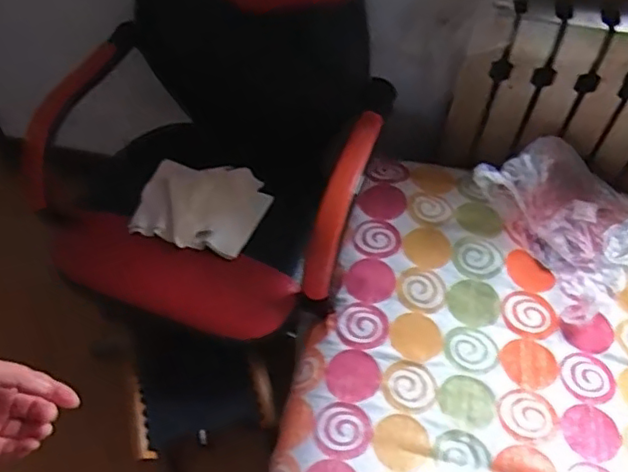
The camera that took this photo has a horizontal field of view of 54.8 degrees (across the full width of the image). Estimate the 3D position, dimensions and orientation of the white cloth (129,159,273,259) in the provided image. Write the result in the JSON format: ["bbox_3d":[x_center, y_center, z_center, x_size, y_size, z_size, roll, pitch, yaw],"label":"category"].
[{"bbox_3d":[-0.199,-0.058,1.094,0.215,0.024,0.180,10,55,2],"label":"white cloth"}]

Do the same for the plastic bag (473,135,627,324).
[{"bbox_3d":[0.447,-0.033,1.033,0.242,0.110,0.279,-26,61,-21],"label":"plastic bag"}]

